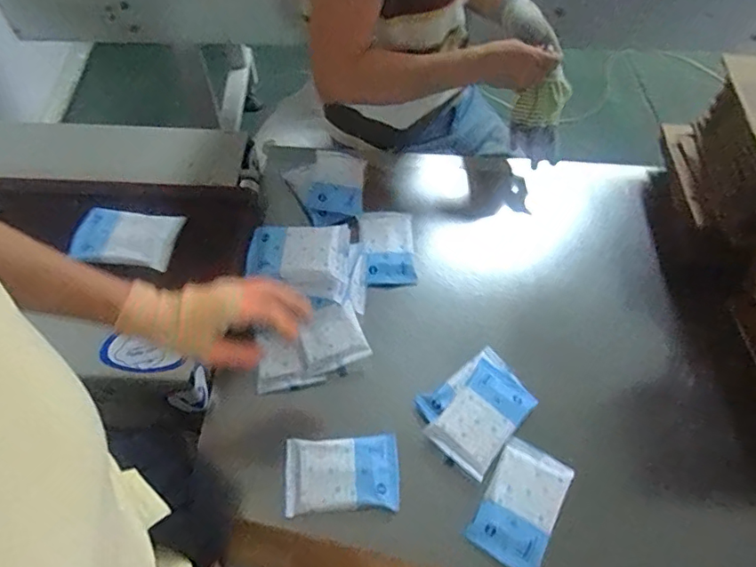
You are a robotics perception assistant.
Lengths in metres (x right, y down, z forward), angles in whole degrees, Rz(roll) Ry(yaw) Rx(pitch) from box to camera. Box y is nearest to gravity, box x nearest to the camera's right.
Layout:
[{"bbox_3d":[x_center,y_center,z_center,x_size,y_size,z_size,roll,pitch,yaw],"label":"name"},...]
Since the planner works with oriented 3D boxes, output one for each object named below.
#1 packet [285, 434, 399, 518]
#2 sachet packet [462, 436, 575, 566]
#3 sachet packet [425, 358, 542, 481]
[{"bbox_3d":[-0.043,0.225,0.617,0.133,0.017,0.082,-2,58,-4],"label":"packet"},{"bbox_3d":[0.167,0.256,0.607,0.083,0.017,0.135,28,61,15],"label":"sachet packet"},{"bbox_3d":[0.130,0.167,0.652,0.083,0.018,0.132,37,63,19],"label":"sachet packet"}]

